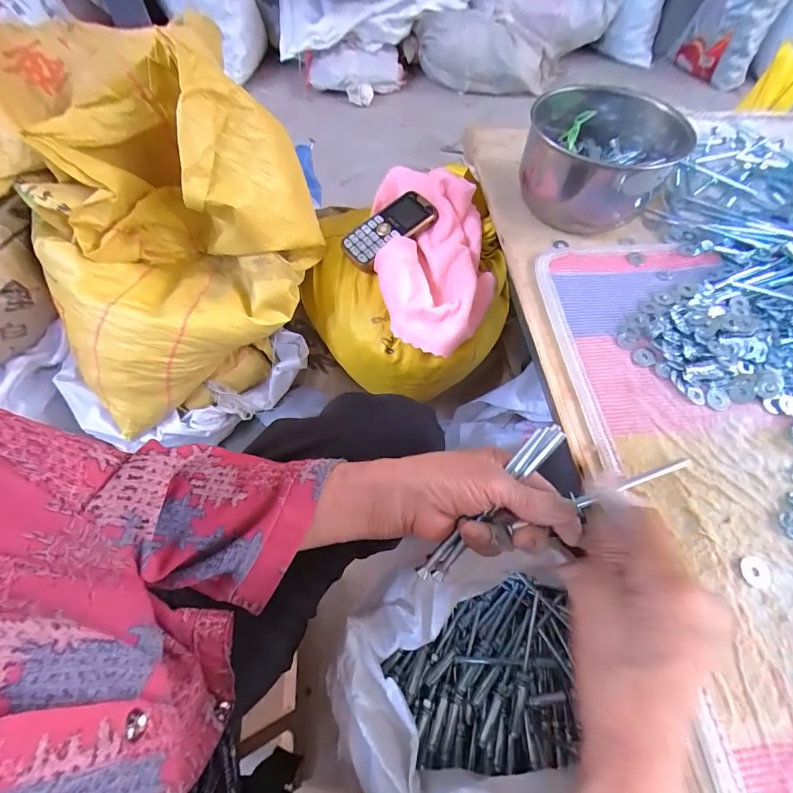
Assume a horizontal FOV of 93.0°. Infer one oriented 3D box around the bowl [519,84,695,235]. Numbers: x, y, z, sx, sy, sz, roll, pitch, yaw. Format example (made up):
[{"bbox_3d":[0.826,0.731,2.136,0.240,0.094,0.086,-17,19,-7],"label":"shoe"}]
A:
[{"bbox_3d":[0.236,-0.284,0.446,0.153,0.085,0.177,9,63,3],"label":"bowl"}]

